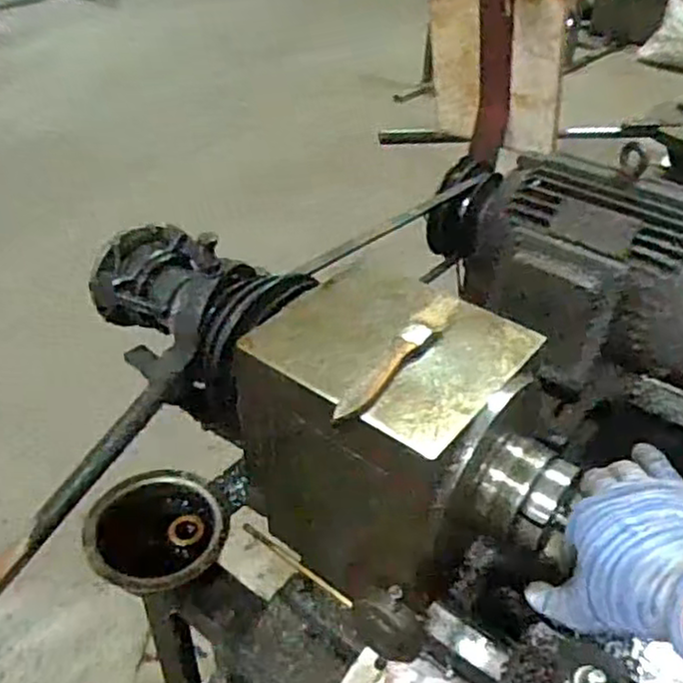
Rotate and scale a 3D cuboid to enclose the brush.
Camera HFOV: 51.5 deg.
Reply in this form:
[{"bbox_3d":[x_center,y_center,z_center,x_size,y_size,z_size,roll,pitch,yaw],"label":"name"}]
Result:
[{"bbox_3d":[0.041,0.008,0.487,0.023,0.012,0.142,24,43,25],"label":"brush"}]

